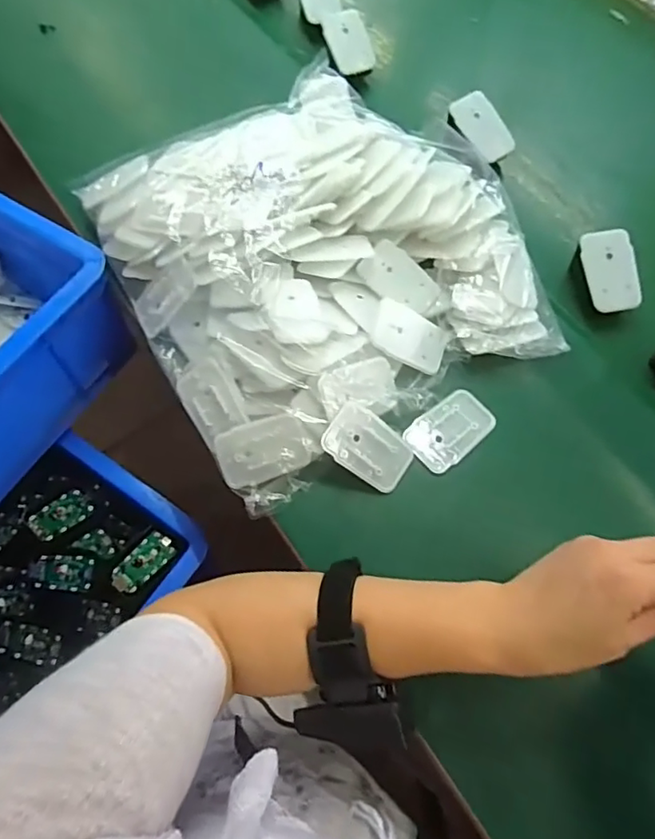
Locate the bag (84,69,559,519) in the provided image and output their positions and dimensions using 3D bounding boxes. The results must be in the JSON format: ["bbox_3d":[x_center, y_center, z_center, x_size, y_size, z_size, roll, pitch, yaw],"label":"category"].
[{"bbox_3d":[-0.004,-0.133,0.480,0.312,0.079,0.360,-26,69,-12],"label":"bag"}]

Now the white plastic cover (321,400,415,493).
[{"bbox_3d":[0.032,0.022,0.438,0.072,0.004,0.045,36,85,-14],"label":"white plastic cover"}]

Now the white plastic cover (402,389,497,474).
[{"bbox_3d":[0.098,0.008,0.458,0.072,0.011,0.045,-38,72,-16],"label":"white plastic cover"}]

